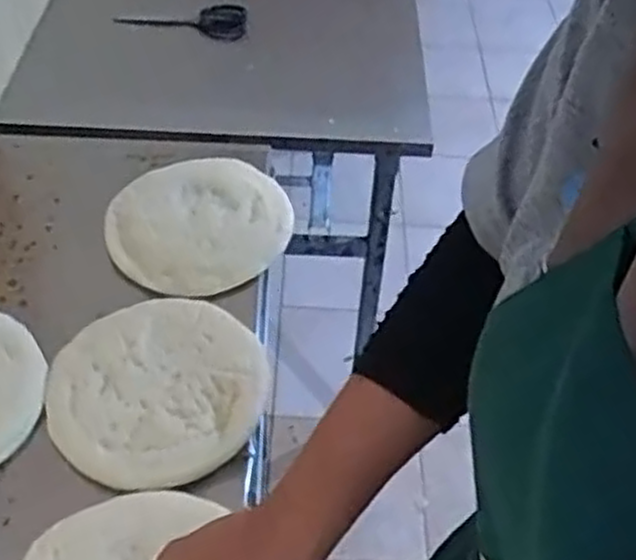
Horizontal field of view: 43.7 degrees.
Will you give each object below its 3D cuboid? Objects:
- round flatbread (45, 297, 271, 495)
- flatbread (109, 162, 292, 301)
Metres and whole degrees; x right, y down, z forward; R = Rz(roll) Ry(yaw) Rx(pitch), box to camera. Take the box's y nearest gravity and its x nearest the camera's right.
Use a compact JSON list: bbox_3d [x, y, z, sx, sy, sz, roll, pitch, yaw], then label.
[{"bbox_3d":[-0.146,0.098,0.732,0.194,0.018,0.185,2,47,-2],"label":"round flatbread"},{"bbox_3d":[-0.134,-0.068,0.882,0.194,0.020,0.195,-18,50,-18],"label":"flatbread"}]

